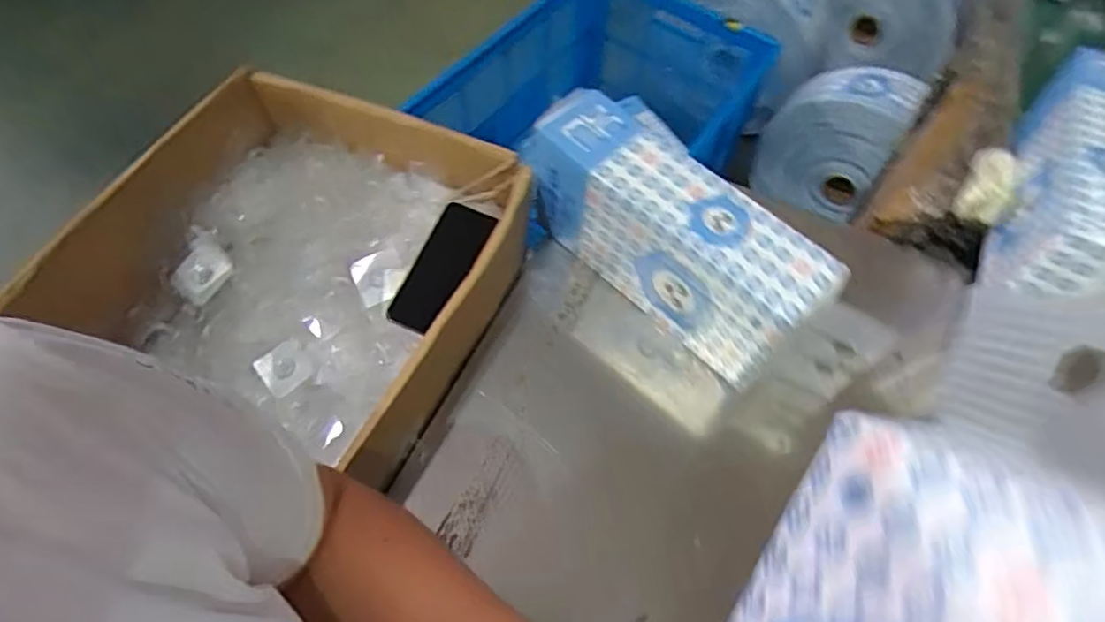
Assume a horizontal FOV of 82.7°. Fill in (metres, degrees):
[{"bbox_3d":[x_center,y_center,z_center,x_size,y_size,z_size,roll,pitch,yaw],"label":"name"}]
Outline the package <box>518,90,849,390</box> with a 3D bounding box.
[{"bbox_3d":[0.120,-0.078,0.672,0.323,0.148,0.090,41,66,20],"label":"package"}]

